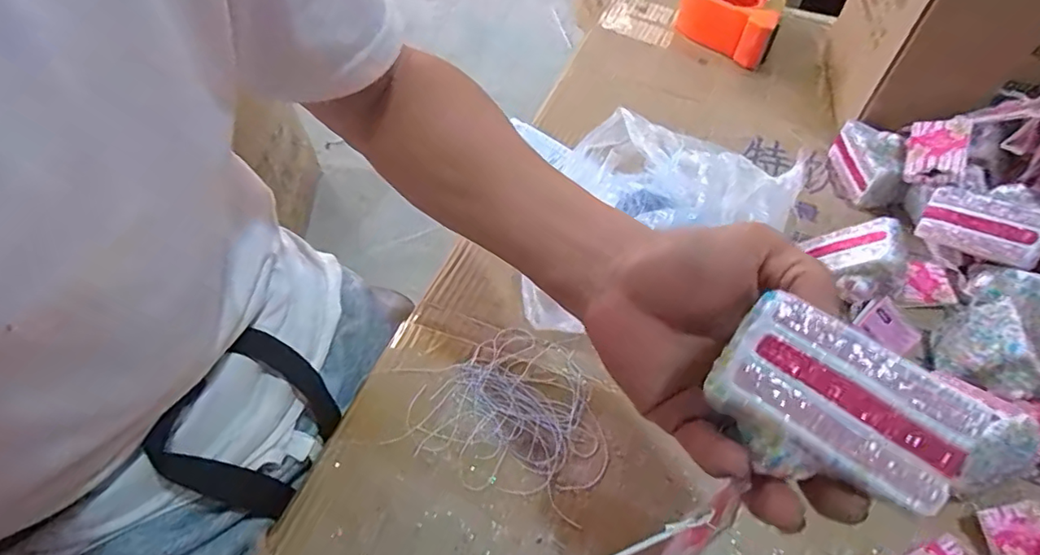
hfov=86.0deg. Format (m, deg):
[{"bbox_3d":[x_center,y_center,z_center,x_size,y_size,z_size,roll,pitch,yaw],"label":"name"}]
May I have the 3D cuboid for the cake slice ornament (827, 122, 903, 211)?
[{"bbox_3d":[0.365,-0.117,0.583,0.049,0.067,0.090,5,54,1],"label":"cake slice ornament"}]

